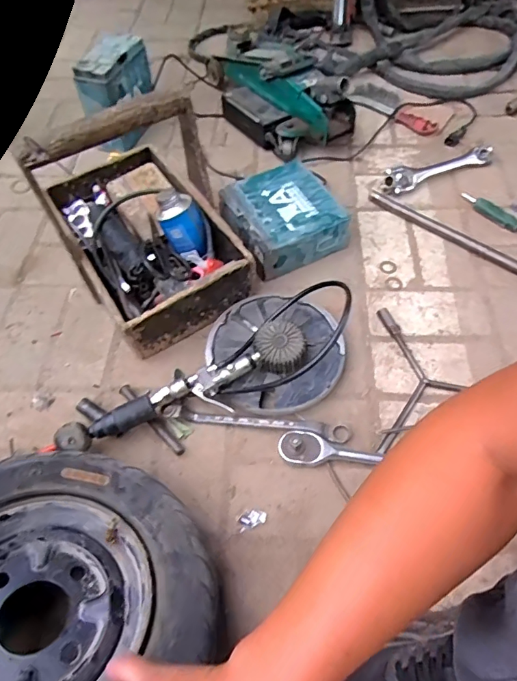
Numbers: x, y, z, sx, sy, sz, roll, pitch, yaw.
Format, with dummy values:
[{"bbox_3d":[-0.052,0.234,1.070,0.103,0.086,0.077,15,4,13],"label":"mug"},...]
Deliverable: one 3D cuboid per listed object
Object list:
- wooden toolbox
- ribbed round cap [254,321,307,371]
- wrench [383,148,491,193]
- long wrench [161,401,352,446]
[{"bbox_3d":[-0.186,-0.206,0.683,0.244,0.265,0.342,-29,61,-16],"label":"wooden toolbox"},{"bbox_3d":[0.030,0.011,0.634,0.068,0.046,0.063,-3,56,1],"label":"ribbed round cap"},{"bbox_3d":[0.346,-0.333,0.878,0.247,0.039,0.051,-20,59,-11],"label":"wrench"},{"bbox_3d":[-0.004,0.110,0.621,0.253,0.017,0.026,8,58,7],"label":"long wrench"}]

